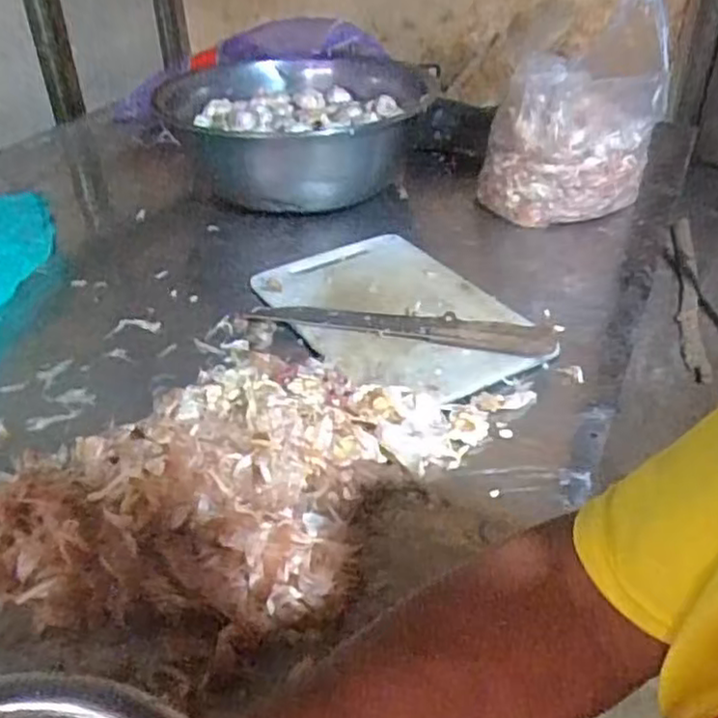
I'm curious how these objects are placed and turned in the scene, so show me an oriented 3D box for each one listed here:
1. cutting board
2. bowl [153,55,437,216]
[{"bbox_3d":[0.045,-0.060,0.855,0.240,0.019,0.344,-26,45,-27],"label":"cutting board"},{"bbox_3d":[-0.091,-0.387,1.166,0.420,0.145,0.445,-2,38,1],"label":"bowl"}]

